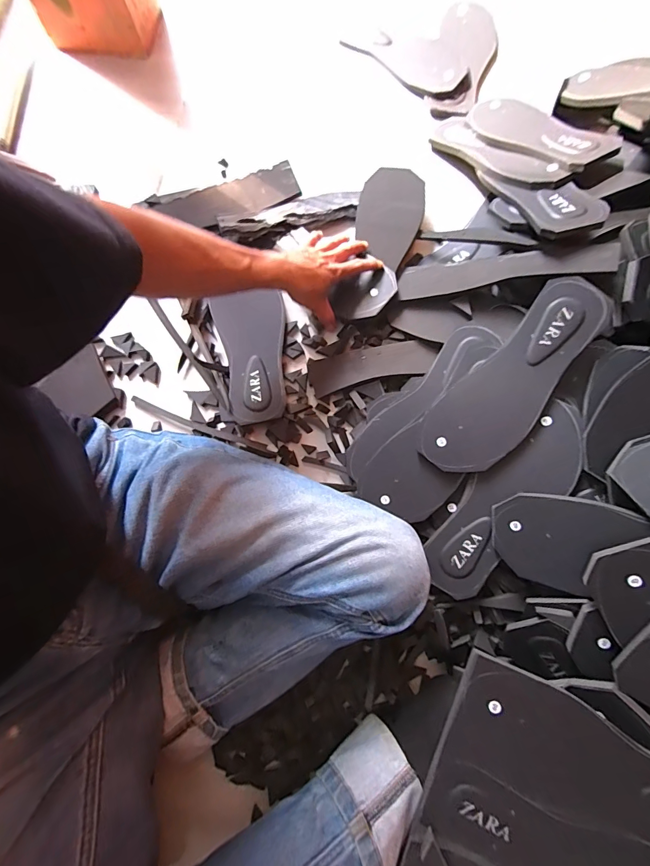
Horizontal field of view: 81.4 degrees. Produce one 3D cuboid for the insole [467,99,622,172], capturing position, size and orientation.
[{"bbox_3d":[0.301,-0.434,0.543,0.093,0.013,0.239,-25,56,-5],"label":"insole"}]

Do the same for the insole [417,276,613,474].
[{"bbox_3d":[0.218,-0.055,0.438,0.096,0.009,0.252,44,101,14],"label":"insole"}]

